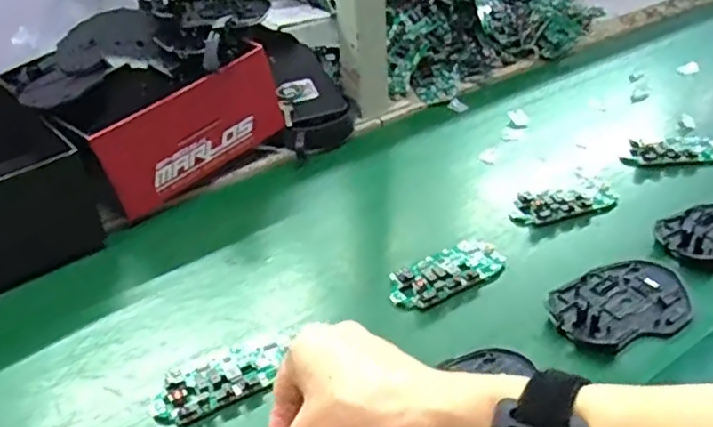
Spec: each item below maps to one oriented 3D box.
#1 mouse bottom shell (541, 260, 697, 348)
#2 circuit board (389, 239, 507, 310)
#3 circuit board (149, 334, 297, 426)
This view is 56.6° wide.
[{"bbox_3d":[0.193,0.062,0.479,0.112,0.010,0.073,-15,37,-18],"label":"mouse bottom shell"},{"bbox_3d":[0.070,0.047,0.516,0.097,0.013,0.049,-25,41,-29],"label":"circuit board"},{"bbox_3d":[-0.087,0.108,0.437,0.097,0.010,0.044,-20,38,-23],"label":"circuit board"}]

